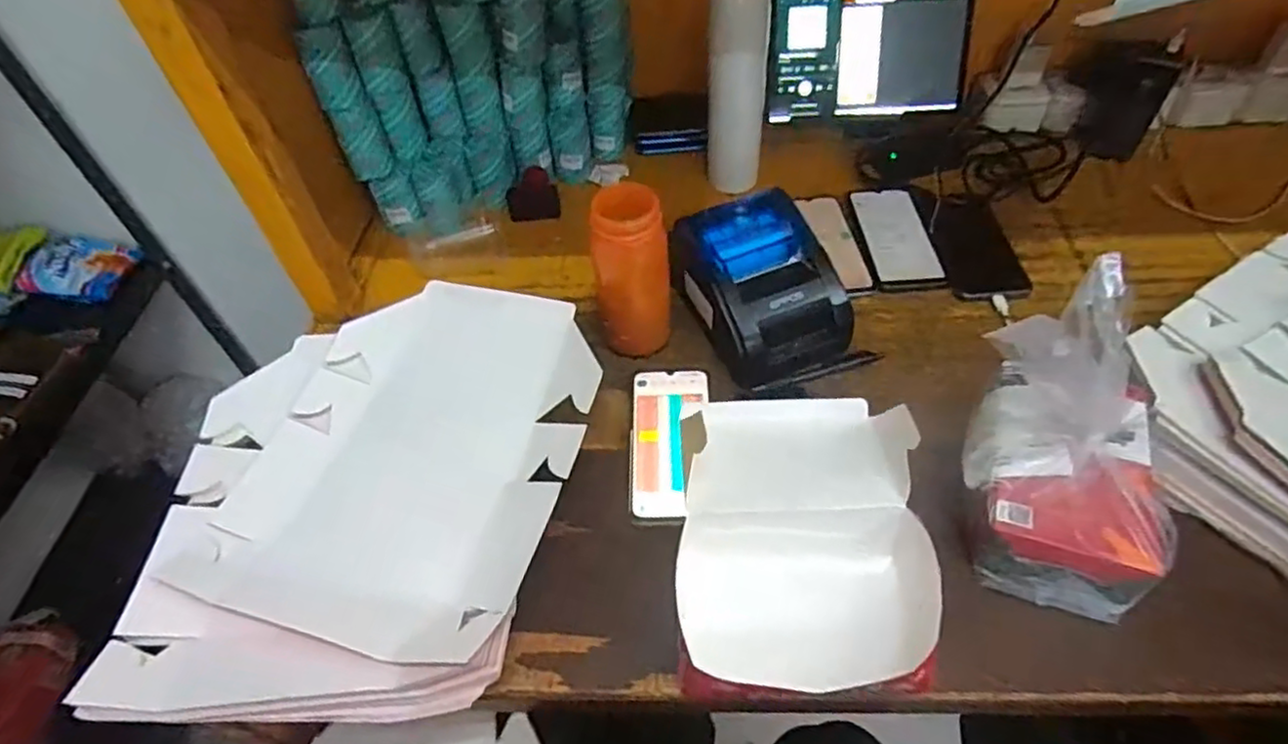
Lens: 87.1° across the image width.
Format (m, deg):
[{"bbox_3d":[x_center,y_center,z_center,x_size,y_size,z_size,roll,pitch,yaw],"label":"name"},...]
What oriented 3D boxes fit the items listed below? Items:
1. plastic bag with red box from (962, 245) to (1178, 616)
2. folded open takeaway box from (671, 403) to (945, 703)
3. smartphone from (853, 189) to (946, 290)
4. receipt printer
[{"bbox_3d":[0.322,0.045,0.488,0.129,0.177,0.174,14,53,15],"label":"plastic bag with red box"},{"bbox_3d":[0.123,0.117,0.532,0.182,0.052,0.263,1,50,5],"label":"folded open takeaway box"},{"bbox_3d":[0.293,-0.159,0.791,0.074,0.016,0.158,-3,50,2],"label":"smartphone"},{"bbox_3d":[0.120,-0.088,0.691,0.138,0.094,0.165,-19,51,-11],"label":"receipt printer"}]

